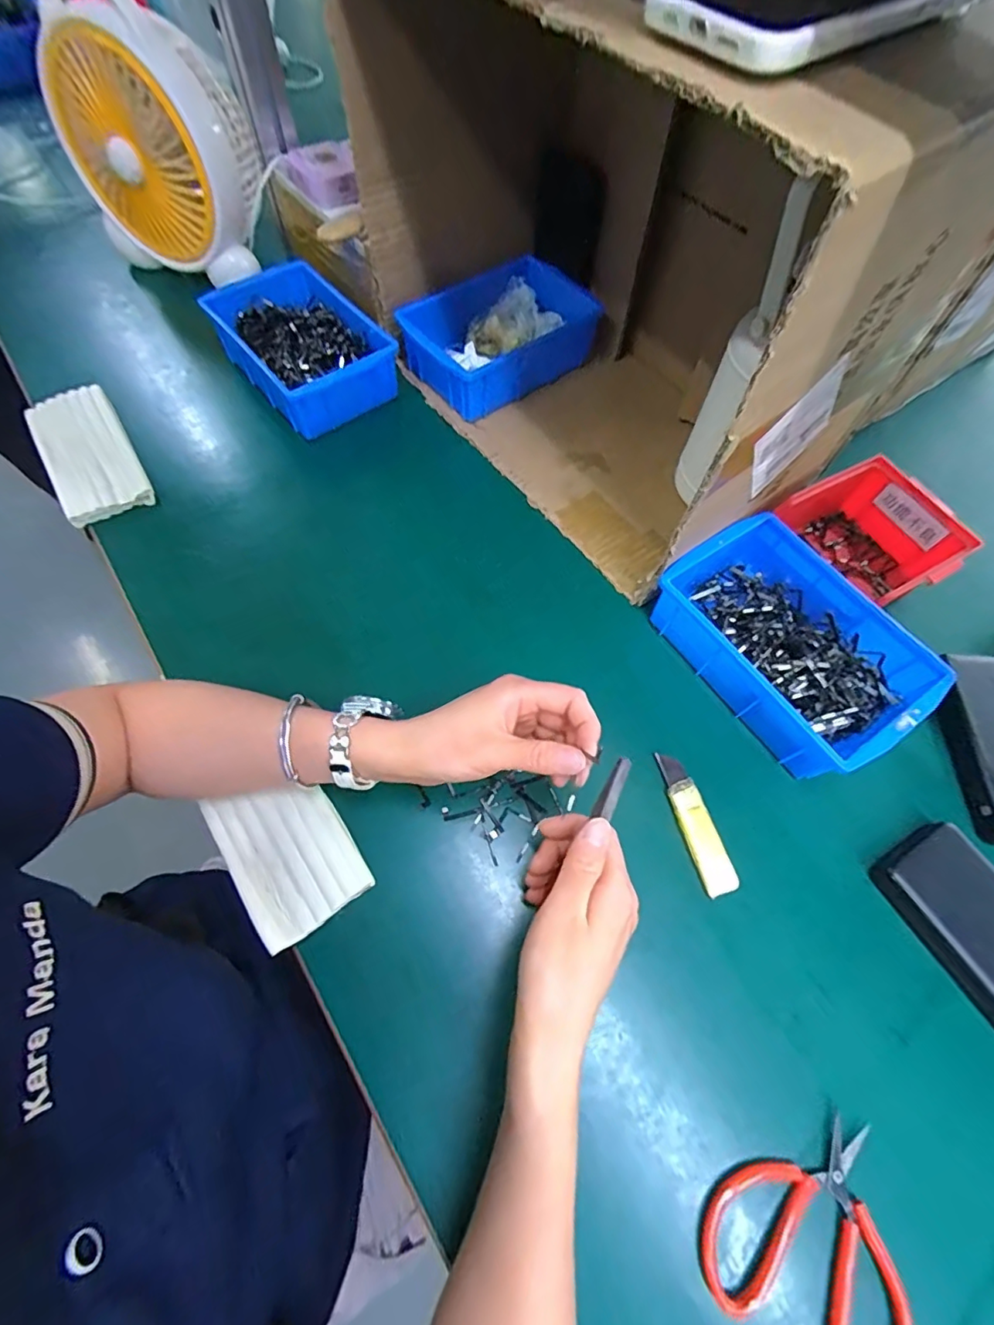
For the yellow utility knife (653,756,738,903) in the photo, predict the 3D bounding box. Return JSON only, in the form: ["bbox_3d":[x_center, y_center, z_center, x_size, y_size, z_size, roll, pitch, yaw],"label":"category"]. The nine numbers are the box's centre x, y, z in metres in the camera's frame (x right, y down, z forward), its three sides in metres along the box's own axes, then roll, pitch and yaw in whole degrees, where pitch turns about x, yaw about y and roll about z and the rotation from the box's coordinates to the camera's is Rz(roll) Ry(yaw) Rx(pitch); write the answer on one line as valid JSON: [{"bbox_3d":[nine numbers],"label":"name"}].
[{"bbox_3d":[0.149,0.121,0.401,0.027,0.011,0.106,-16,66,-10],"label":"yellow utility knife"}]

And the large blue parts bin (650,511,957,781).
[{"bbox_3d":[0.244,-0.018,0.443,0.143,0.064,0.203,-32,70,-17],"label":"large blue parts bin"}]

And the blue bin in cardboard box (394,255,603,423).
[{"bbox_3d":[-0.003,-0.367,0.597,0.189,0.062,0.136,-31,70,-17],"label":"blue bin in cardboard box"}]

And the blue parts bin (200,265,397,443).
[{"bbox_3d":[-0.214,-0.349,0.591,0.139,0.072,0.208,-36,71,-18],"label":"blue parts bin"}]

